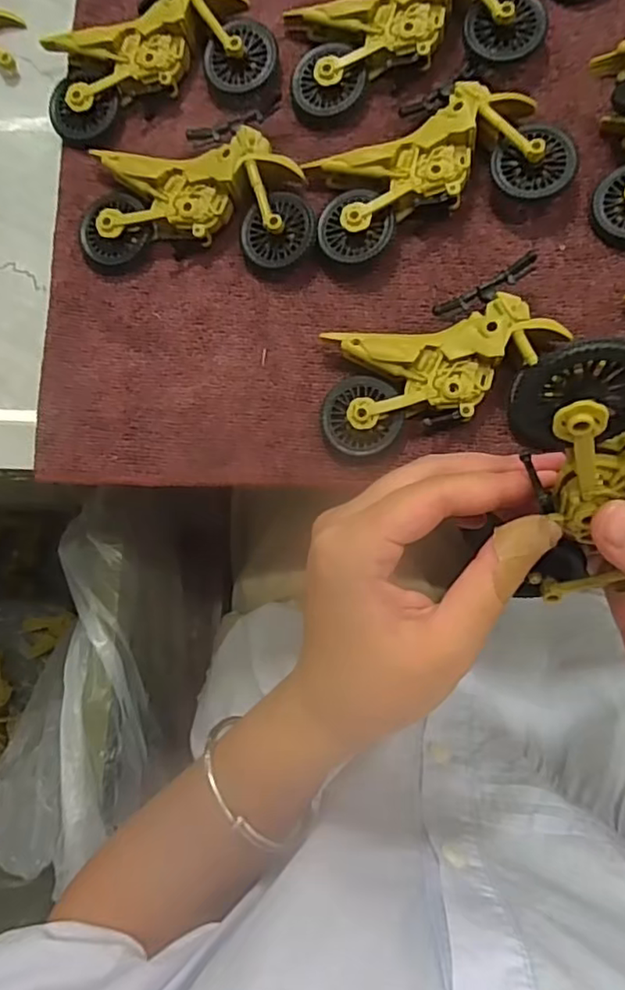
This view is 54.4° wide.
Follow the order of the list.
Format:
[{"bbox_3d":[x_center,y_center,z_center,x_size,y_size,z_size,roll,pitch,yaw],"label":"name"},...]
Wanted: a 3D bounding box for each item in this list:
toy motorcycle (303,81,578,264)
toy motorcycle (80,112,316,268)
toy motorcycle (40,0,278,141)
[{"bbox_3d":[0.056,-0.154,0.280,0.113,0.022,0.063,-13,84,7],"label":"toy motorcycle"},{"bbox_3d":[-0.057,-0.144,0.294,0.111,0.023,0.067,0,86,8],"label":"toy motorcycle"},{"bbox_3d":[-0.078,-0.217,0.303,0.113,0.023,0.052,-14,84,7],"label":"toy motorcycle"}]

